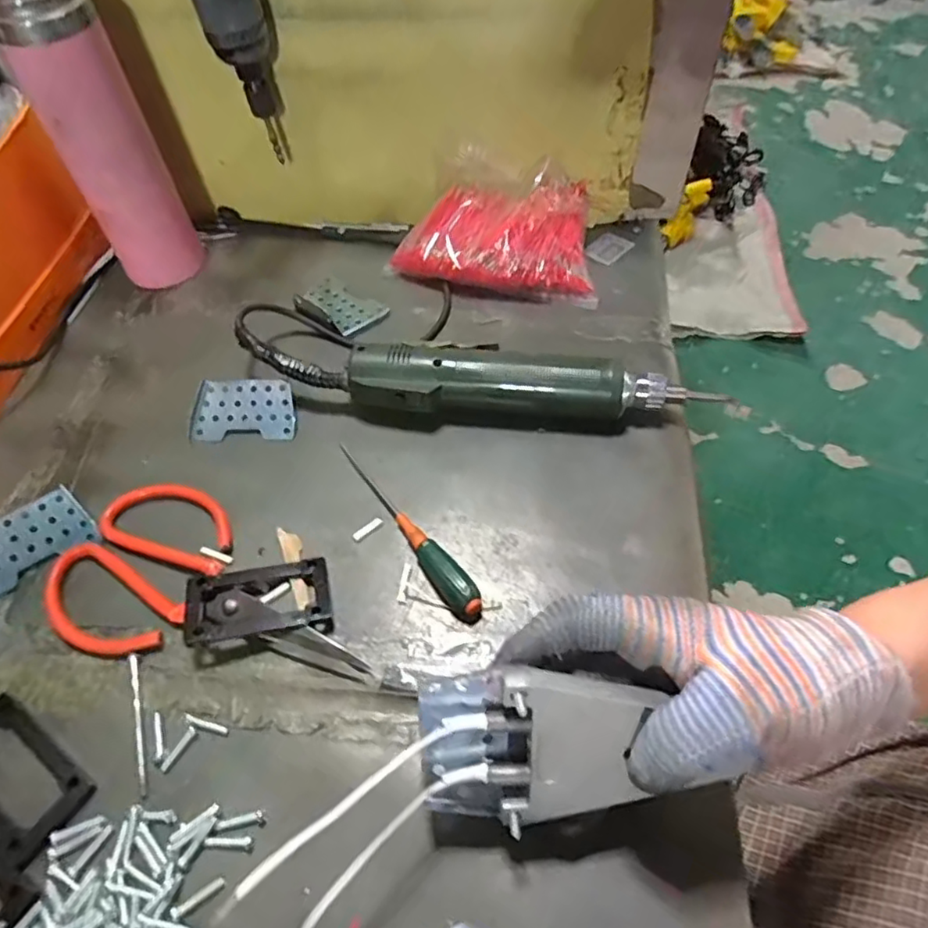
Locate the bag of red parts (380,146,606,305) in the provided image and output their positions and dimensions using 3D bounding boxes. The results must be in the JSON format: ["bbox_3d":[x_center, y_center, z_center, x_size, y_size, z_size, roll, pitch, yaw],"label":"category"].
[{"bbox_3d":[0.029,-0.193,0.499,0.158,0.063,0.095,9,55,9],"label":"bag of red parts"}]

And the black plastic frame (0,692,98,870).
[{"bbox_3d":[-0.218,0.150,0.298,0.077,0.006,0.040,29,60,21],"label":"black plastic frame"}]

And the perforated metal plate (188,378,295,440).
[{"bbox_3d":[-0.152,-0.039,0.429,0.071,0.004,0.045,0,74,2],"label":"perforated metal plate"}]

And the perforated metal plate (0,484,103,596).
[{"bbox_3d":[-0.264,0.045,0.375,0.070,0.006,0.048,-30,78,-19],"label":"perforated metal plate"}]

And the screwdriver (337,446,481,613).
[{"bbox_3d":[-0.034,0.034,0.372,0.019,0.014,0.143,-30,58,-18],"label":"screwdriver"}]

